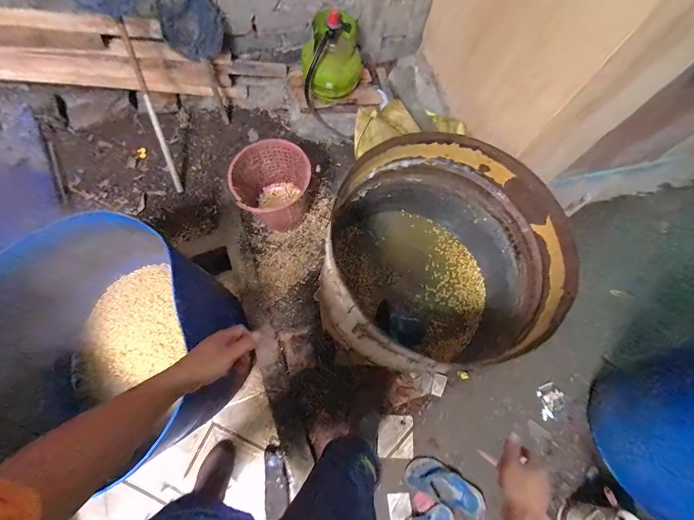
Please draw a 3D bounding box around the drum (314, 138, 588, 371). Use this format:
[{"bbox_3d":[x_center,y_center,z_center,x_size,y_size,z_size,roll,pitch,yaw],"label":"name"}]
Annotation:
[{"bbox_3d":[0.245,-0.010,0.936,0.602,0.423,0.621,15,65,5],"label":"drum"}]

